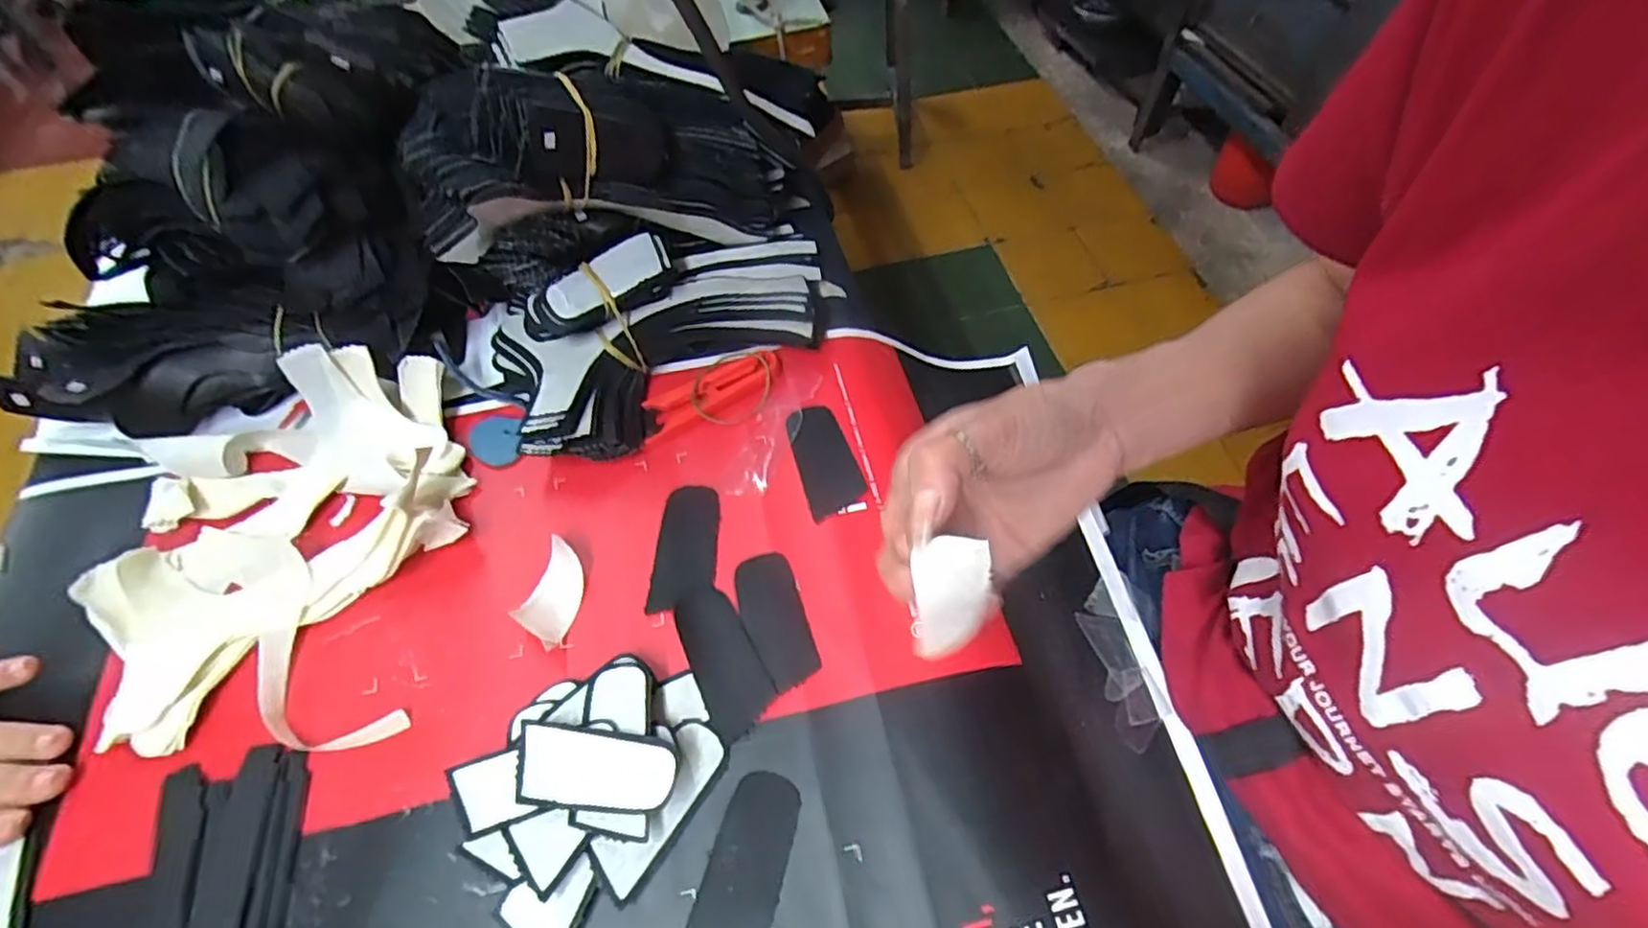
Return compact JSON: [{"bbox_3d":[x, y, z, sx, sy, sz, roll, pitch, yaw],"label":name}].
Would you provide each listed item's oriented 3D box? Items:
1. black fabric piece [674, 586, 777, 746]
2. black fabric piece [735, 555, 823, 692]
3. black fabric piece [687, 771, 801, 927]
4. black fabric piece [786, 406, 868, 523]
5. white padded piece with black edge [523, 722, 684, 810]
[{"bbox_3d":[-0.050,0.093,0.342,0.032,0.004,0.074,-25,60,-14],"label":"black fabric piece"},{"bbox_3d":[-0.025,0.077,0.352,0.031,0.004,0.069,-15,58,-8],"label":"black fabric piece"},{"bbox_3d":[-0.033,0.170,0.297,0.032,0.004,0.073,13,59,9],"label":"black fabric piece"},{"bbox_3d":[0.000,-0.004,0.407,0.034,0.004,0.071,-15,58,-8],"label":"black fabric piece"},{"bbox_3d":[-0.098,0.130,0.297,0.073,0.004,0.032,4,60,11],"label":"white padded piece with black edge"}]

